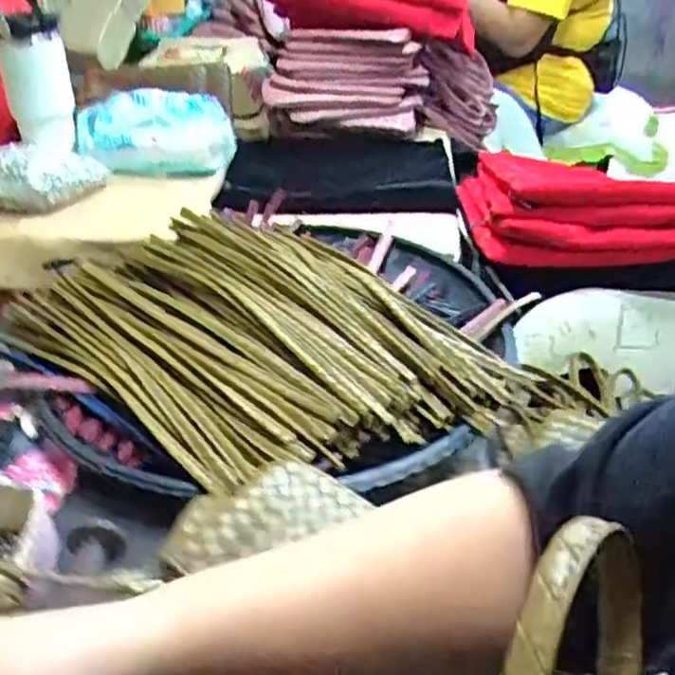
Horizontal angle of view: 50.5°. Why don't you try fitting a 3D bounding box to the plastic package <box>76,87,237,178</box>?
[{"bbox_3d":[-0.268,-0.299,1.036,0.223,0.101,0.074,0,34,3],"label":"plastic package"}]

